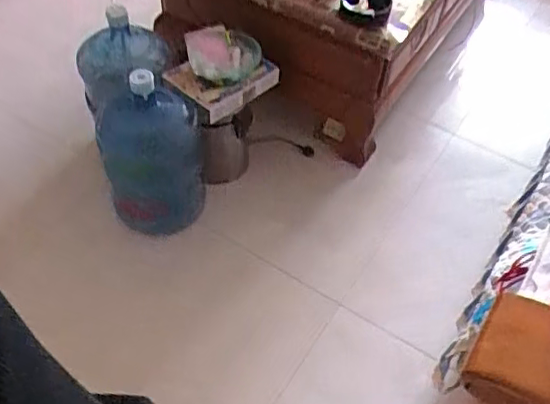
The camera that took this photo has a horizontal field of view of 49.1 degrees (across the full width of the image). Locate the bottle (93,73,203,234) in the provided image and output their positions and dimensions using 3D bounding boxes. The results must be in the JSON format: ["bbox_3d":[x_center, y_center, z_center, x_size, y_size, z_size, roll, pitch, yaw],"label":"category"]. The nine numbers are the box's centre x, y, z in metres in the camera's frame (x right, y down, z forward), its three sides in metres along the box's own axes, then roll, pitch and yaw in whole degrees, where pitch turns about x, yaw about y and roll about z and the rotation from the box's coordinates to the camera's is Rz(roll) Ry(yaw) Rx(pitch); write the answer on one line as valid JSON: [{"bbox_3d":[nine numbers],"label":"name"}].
[{"bbox_3d":[-0.348,-0.131,1.675,0.254,0.462,0.314,-13,53,-13],"label":"bottle"}]

